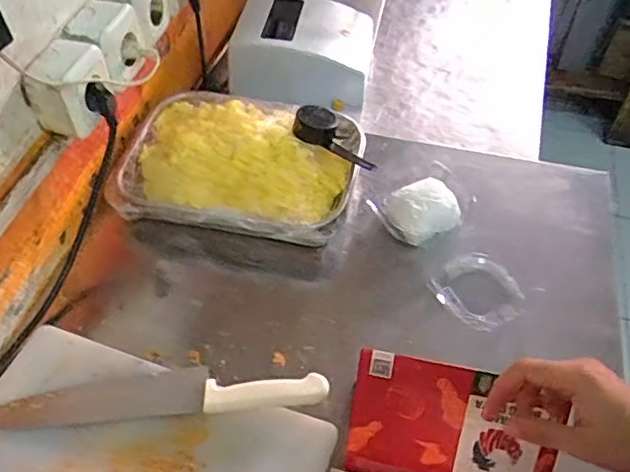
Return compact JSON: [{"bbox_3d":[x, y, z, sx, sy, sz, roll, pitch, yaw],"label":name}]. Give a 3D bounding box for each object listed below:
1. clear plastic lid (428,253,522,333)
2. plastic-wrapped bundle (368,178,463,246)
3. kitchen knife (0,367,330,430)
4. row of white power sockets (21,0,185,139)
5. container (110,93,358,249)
[{"bbox_3d":[0.194,0.061,0.702,0.097,0.022,0.108,26,44,22],"label":"clear plastic lid"},{"bbox_3d":[0.131,-0.031,0.759,0.109,0.040,0.075,-21,53,-17],"label":"plastic-wrapped bundle"},{"bbox_3d":[-0.164,0.159,0.609,0.345,0.021,0.053,-4,50,-3],"label":"kitchen knife"},{"bbox_3d":[-0.223,-0.251,0.714,0.062,0.076,0.330,12,51,10],"label":"row of white power sockets"},{"bbox_3d":[-0.093,-0.088,0.789,0.301,0.084,0.217,10,51,8],"label":"container"}]

